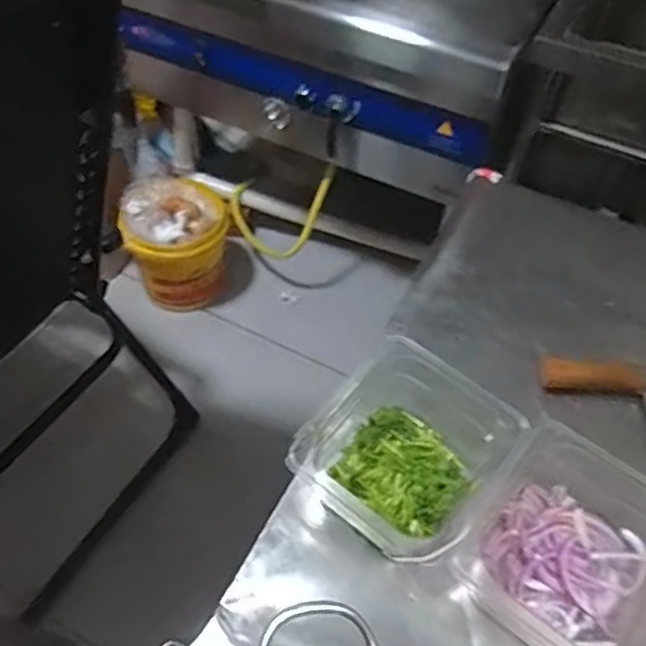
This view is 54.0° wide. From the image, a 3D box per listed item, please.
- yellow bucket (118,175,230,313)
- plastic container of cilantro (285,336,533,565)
[{"bbox_3d":[-0.384,-0.203,1.694,0.260,0.281,0.248,2,51,-2],"label":"yellow bucket"},{"bbox_3d":[0.073,0.117,0.598,0.184,0.092,0.174,36,57,23],"label":"plastic container of cilantro"}]

